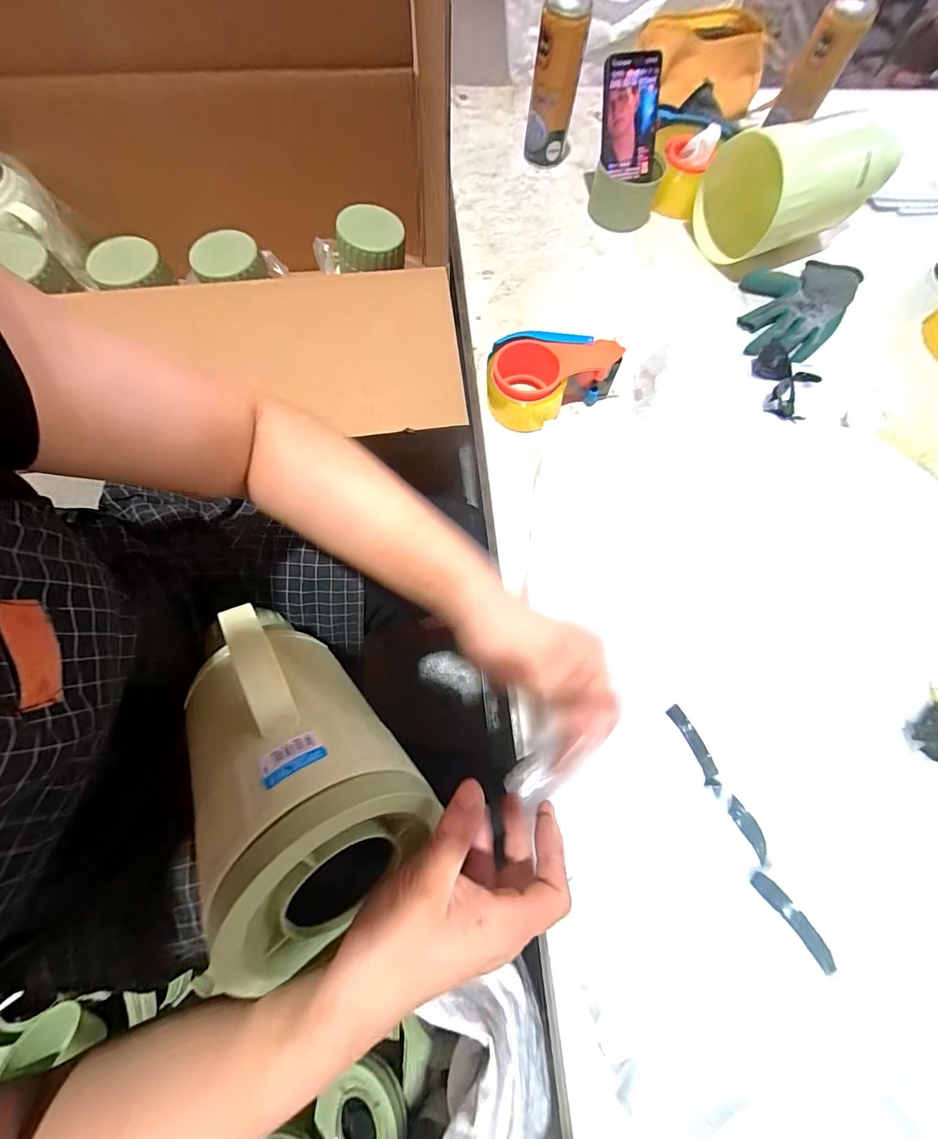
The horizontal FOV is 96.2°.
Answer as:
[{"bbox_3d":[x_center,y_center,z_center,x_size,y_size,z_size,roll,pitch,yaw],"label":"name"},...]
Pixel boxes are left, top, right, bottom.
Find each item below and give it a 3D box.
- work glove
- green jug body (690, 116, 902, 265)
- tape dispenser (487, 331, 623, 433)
[{"bbox_3d":[0.445,-0.364,0.589,0.135,0.025,0.236,34,73,9],"label":"work glove"},{"bbox_3d":[0.452,-0.532,0.591,0.234,0.126,0.126,-28,75,-11],"label":"green jug body"},{"bbox_3d":[0.101,-0.226,0.508,0.156,0.062,0.093,-1,71,-3],"label":"tape dispenser"}]

